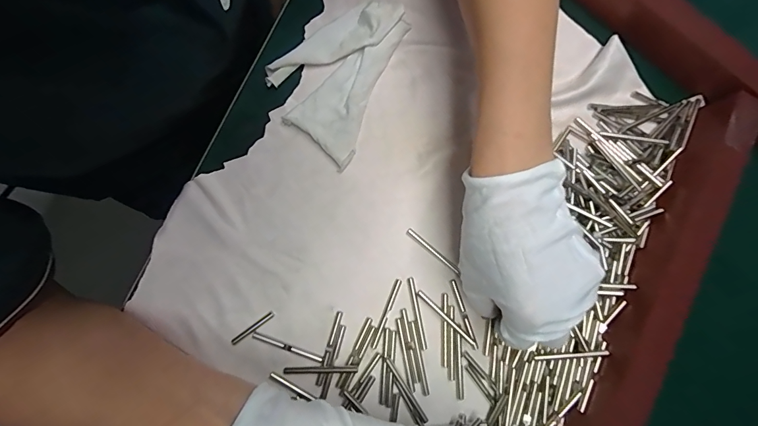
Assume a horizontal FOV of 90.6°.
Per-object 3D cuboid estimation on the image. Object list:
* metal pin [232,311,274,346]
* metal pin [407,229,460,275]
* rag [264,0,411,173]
[{"bbox_3d":[-0.092,0.085,0.275,0.035,0.004,0.004,-37,85,-6],"label":"metal pin"},{"bbox_3d":[0.042,0.029,0.293,0.049,0.005,0.005,39,81,6],"label":"metal pin"},{"bbox_3d":[-0.036,-0.116,0.301,0.083,0.020,0.133,26,82,2],"label":"rag"}]

